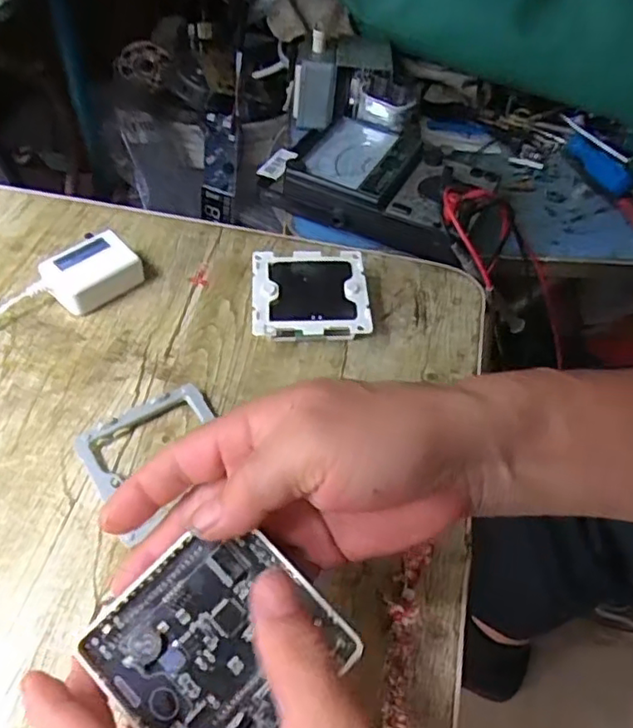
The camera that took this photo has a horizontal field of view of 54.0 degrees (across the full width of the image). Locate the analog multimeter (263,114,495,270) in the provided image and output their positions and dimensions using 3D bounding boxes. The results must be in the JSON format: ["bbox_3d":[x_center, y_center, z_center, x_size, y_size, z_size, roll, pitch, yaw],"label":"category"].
[{"bbox_3d":[0.056,-0.164,0.548,0.200,0.040,0.120,22,54,14],"label":"analog multimeter"}]

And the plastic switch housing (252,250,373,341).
[{"bbox_3d":[-0.005,-0.046,0.459,0.082,0.029,0.077,-1,52,-3],"label":"plastic switch housing"}]

